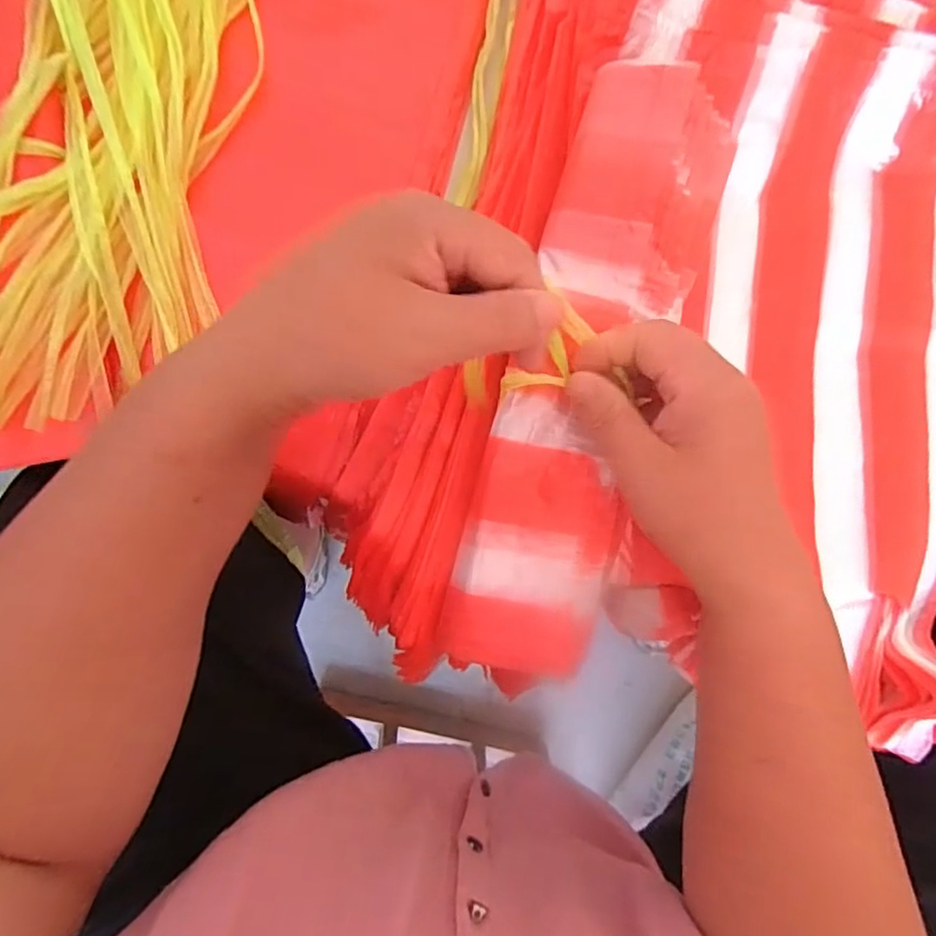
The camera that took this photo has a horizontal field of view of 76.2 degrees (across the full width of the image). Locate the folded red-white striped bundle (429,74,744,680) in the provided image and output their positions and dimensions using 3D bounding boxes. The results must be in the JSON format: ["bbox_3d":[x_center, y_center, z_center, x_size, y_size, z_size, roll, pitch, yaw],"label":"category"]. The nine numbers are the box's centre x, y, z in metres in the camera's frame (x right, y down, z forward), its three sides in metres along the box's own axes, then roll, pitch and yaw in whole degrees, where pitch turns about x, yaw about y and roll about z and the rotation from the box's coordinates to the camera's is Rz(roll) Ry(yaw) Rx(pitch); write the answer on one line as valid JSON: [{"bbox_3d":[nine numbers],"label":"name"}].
[{"bbox_3d":[0.064,-0.042,0.311,0.084,0.029,0.308,15,93,-7],"label":"folded red-white striped bundle"}]

